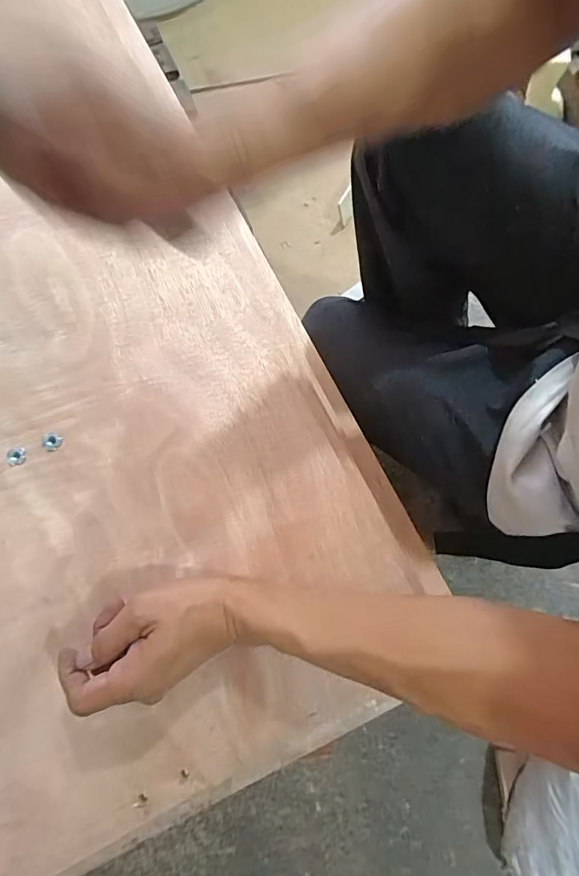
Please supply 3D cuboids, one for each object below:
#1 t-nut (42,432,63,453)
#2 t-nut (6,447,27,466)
[{"bbox_3d":[-0.217,0.003,0.403,0.018,0.004,0.017,0,74,0],"label":"t-nut"},{"bbox_3d":[-0.248,0.016,0.401,0.017,0.004,0.016,-7,74,-2],"label":"t-nut"}]

